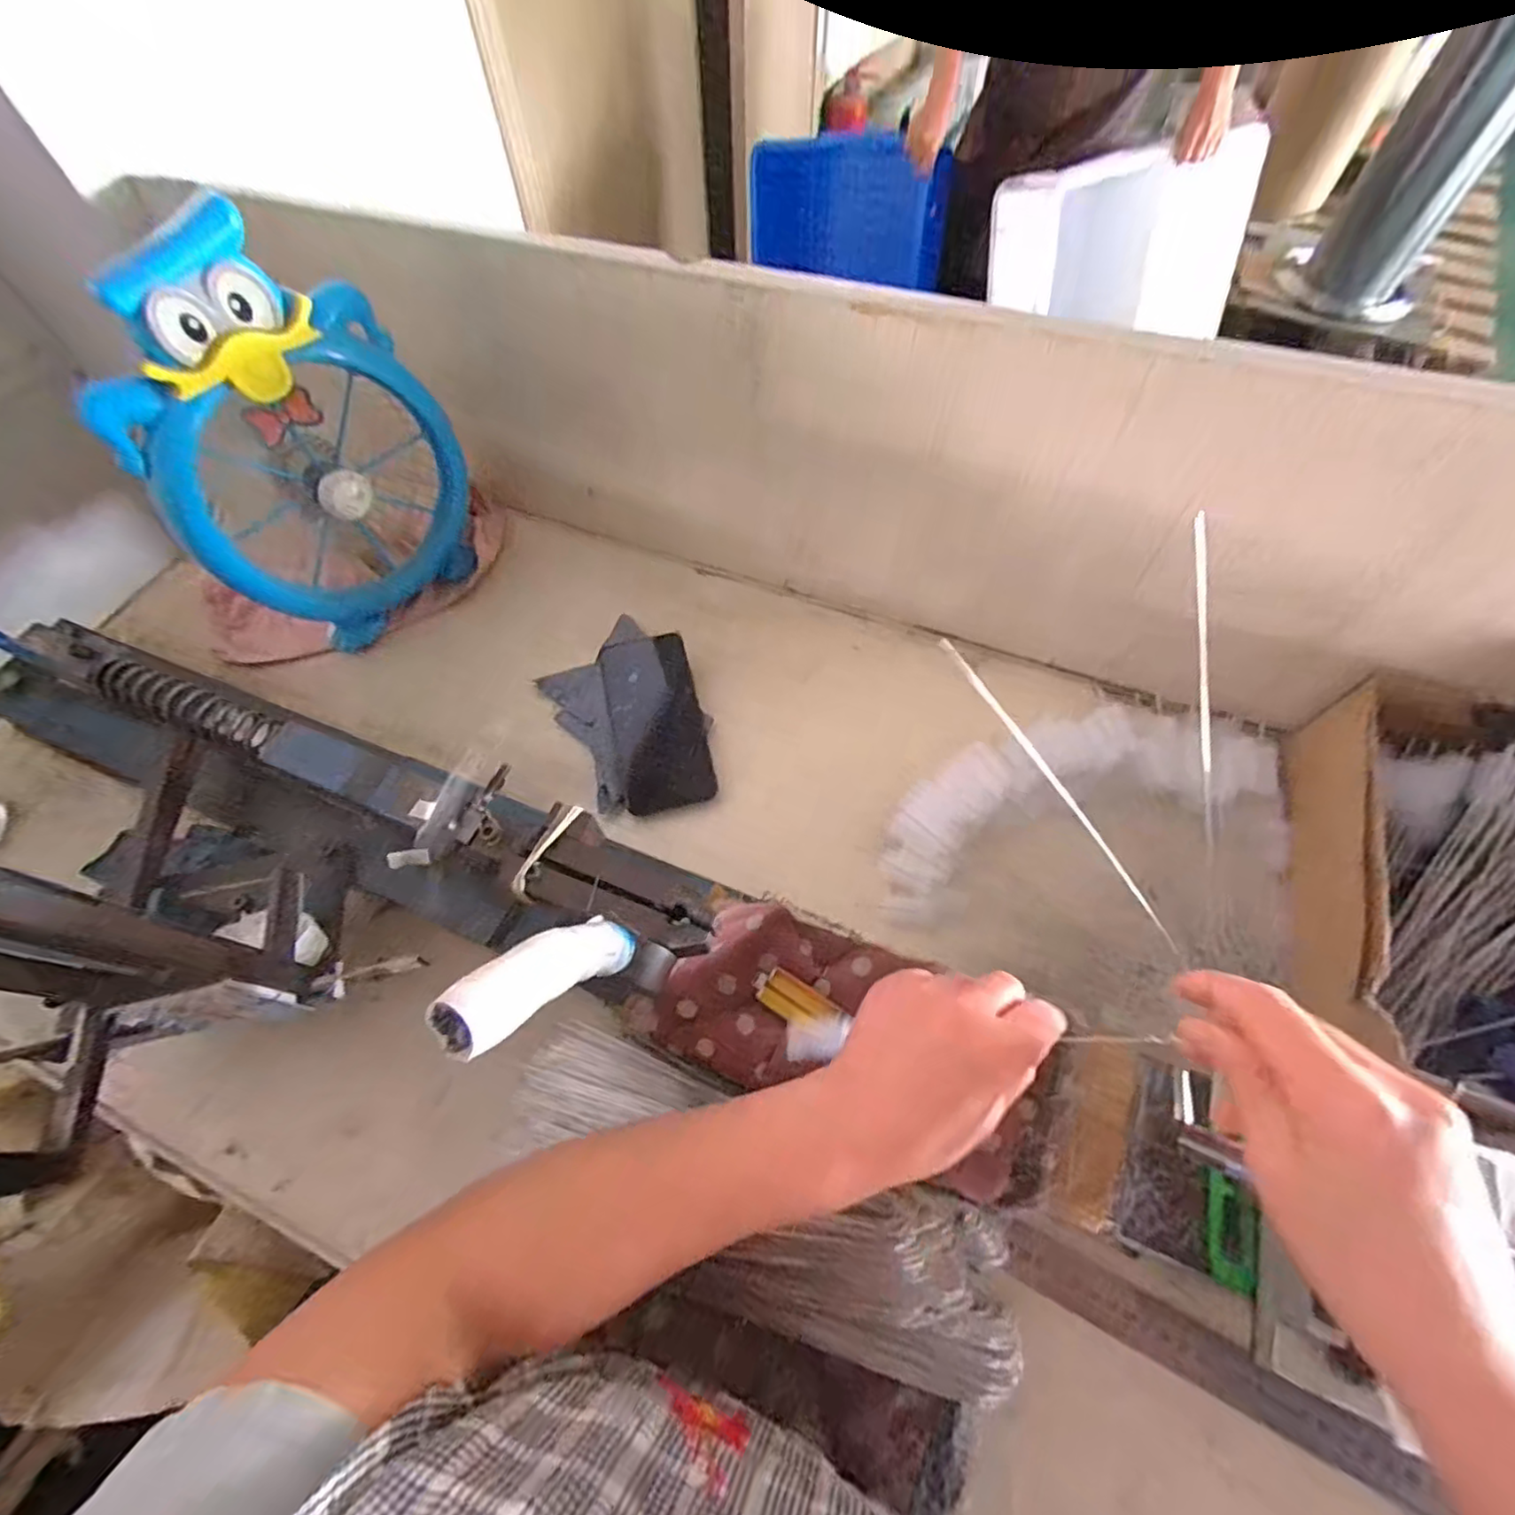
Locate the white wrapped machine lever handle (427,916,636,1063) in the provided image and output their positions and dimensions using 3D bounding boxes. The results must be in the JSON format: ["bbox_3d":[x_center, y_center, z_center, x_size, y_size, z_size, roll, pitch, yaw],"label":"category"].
[{"bbox_3d":[-0.086,0.088,0.262,0.025,0.099,0.017,35,107,18],"label":"white wrapped machine lever handle"}]

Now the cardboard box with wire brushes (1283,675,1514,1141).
[{"bbox_3d":[0.474,0.091,0.401,0.198,0.125,0.287,19,63,11],"label":"cardboard box with wire brushes"}]

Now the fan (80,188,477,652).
[{"bbox_3d":[-0.366,-0.241,0.529,0.096,0.296,0.220,37,68,19],"label":"fan"}]

